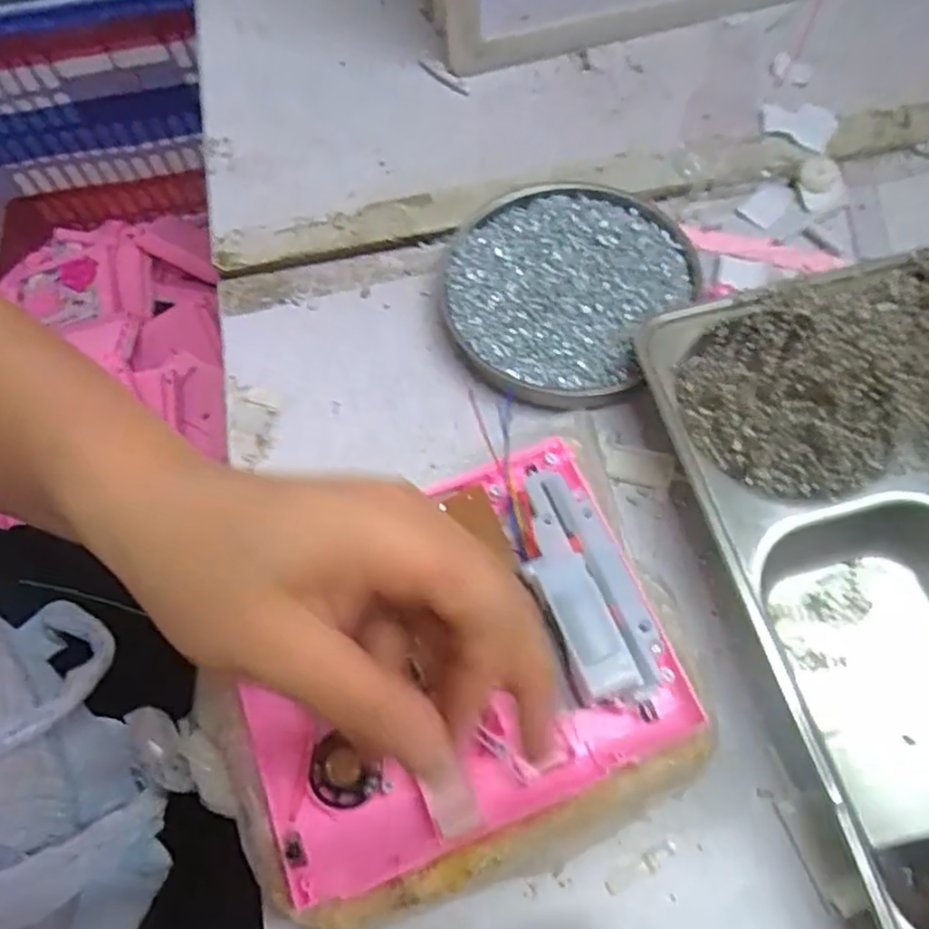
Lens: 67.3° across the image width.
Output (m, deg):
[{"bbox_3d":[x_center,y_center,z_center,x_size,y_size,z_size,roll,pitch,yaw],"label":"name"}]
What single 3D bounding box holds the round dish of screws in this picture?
[{"bbox_3d":[0.052,-0.094,0.380,0.121,0.025,0.130,-1,64,2],"label":"round dish of screws"}]

